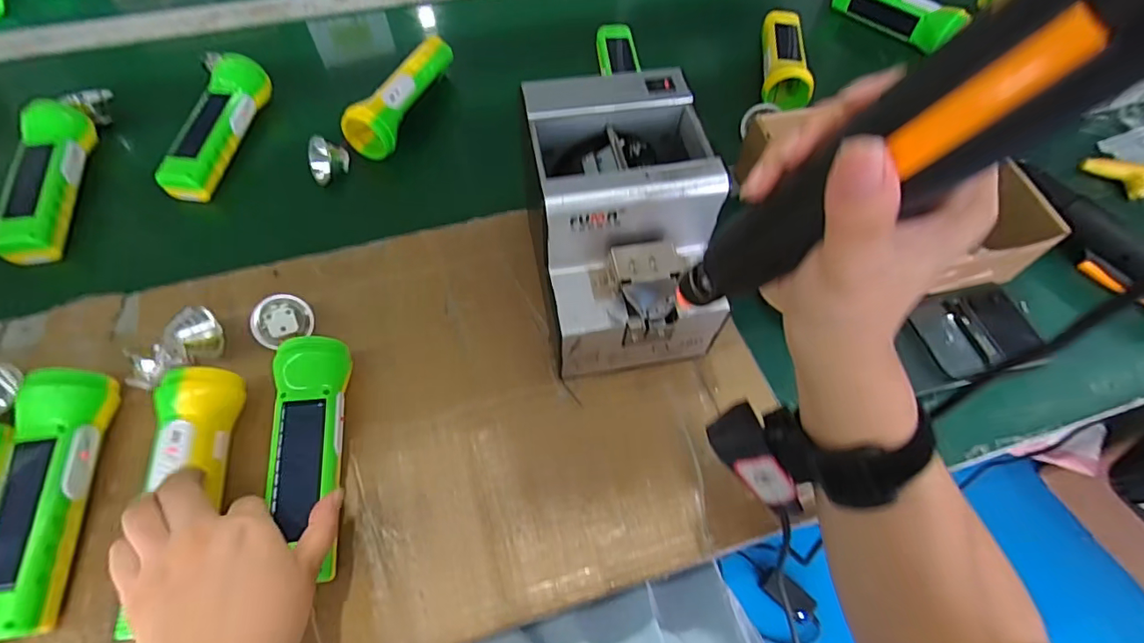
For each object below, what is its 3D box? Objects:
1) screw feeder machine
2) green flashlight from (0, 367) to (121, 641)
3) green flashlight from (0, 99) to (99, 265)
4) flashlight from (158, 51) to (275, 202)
[{"bbox_3d":[0.036,-0.071,0.400,0.123,0.145,0.179,-10,62,-6],"label":"screw feeder machine"},{"bbox_3d":[-0.351,0.115,0.341,0.048,0.044,0.167,-5,62,-4],"label":"green flashlight"},{"bbox_3d":[-0.500,-0.139,0.484,0.052,0.037,0.179,-9,62,-6],"label":"green flashlight"},{"bbox_3d":[-0.364,-0.202,0.530,0.045,0.047,0.184,9,62,4],"label":"flashlight"}]

